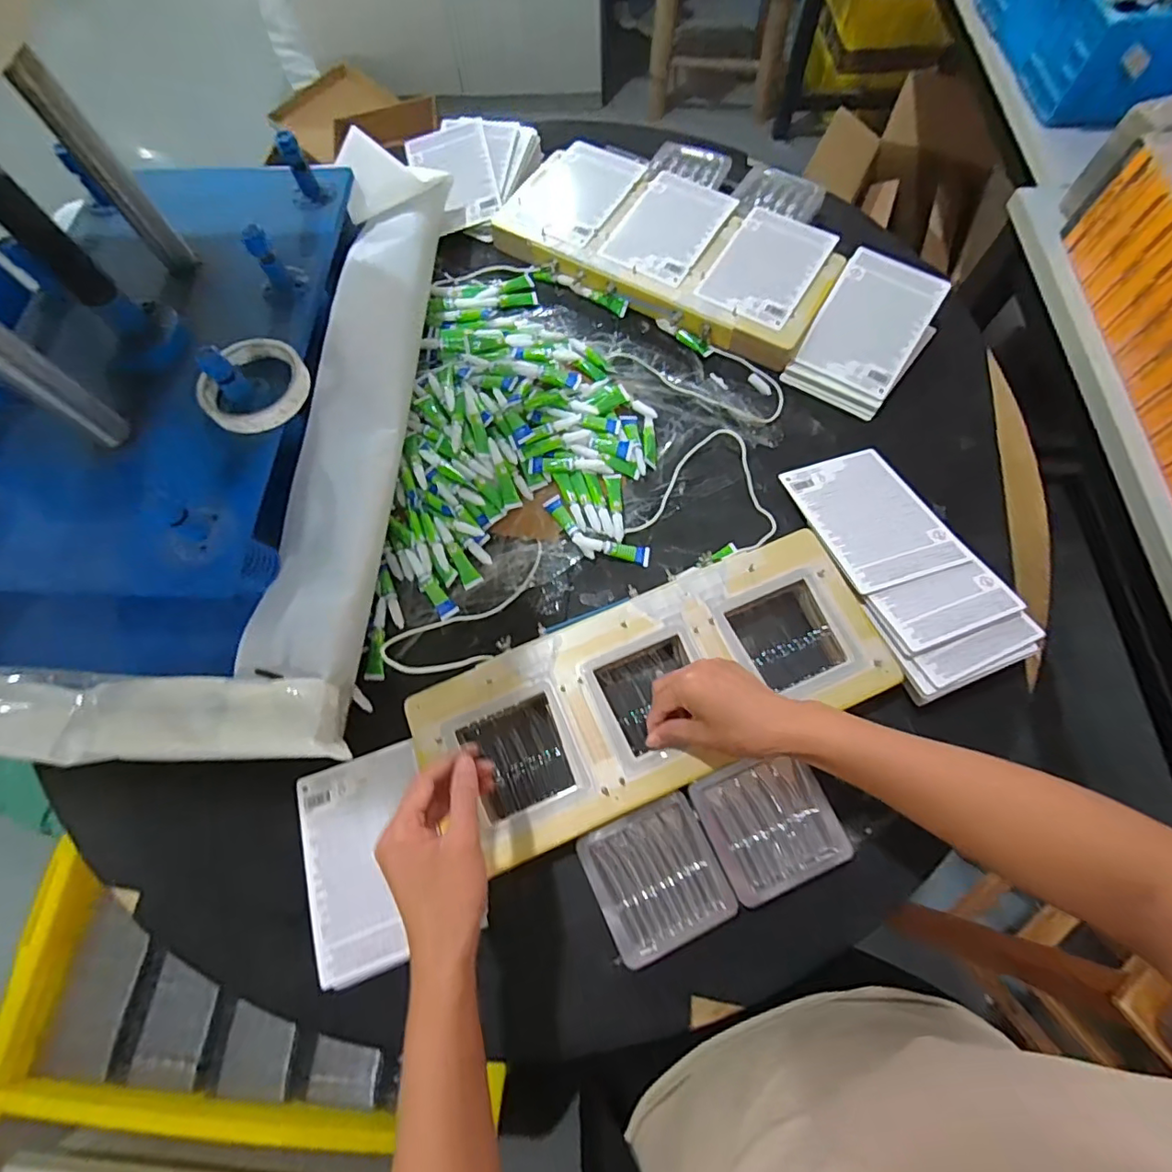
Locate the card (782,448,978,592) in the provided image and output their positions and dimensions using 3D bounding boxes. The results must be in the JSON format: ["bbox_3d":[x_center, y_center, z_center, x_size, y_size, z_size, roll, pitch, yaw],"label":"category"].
[{"bbox_3d":[0.295,-0.075,0.559,0.117,0.009,0.167,-15,55,-2],"label":"card"}]

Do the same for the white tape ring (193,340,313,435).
[{"bbox_3d":[-0.290,-0.176,0.475,0.086,0.019,0.088,-1,69,2],"label":"white tape ring"}]

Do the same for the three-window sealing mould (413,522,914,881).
[{"bbox_3d":[0.063,0.097,0.503,0.413,0.040,0.168,-22,70,-7],"label":"three-window sealing mould"}]

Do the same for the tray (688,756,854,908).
[{"bbox_3d":[0.156,0.201,0.460,0.102,0.012,0.104,-22,70,-6],"label":"tray"}]

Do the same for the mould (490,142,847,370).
[{"bbox_3d":[0.101,-0.438,0.698,0.429,0.051,0.205,29,73,12],"label":"mould"}]

